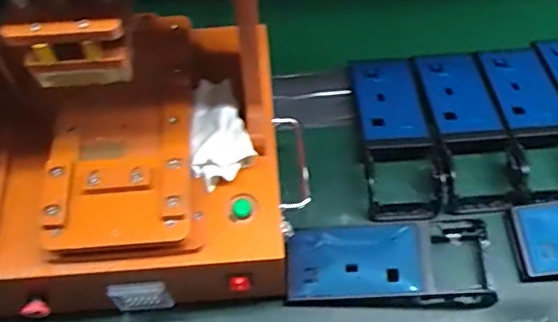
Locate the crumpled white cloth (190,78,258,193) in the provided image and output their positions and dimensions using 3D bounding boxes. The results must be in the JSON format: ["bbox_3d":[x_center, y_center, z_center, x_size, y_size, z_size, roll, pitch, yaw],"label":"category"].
[{"bbox_3d":[-0.059,-0.028,0.532,0.056,0.026,0.095,-19,61,-10],"label":"crumpled white cloth"}]

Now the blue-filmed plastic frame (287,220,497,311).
[{"bbox_3d":[0.112,0.101,0.587,0.205,0.020,0.083,-2,60,0],"label":"blue-filmed plastic frame"}]

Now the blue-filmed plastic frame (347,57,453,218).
[{"bbox_3d":[0.136,-0.039,0.663,0.087,0.027,0.208,-2,60,-1],"label":"blue-filmed plastic frame"}]

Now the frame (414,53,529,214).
[{"bbox_3d":[0.214,-0.047,0.665,0.081,0.028,0.208,-5,60,-2],"label":"frame"}]

